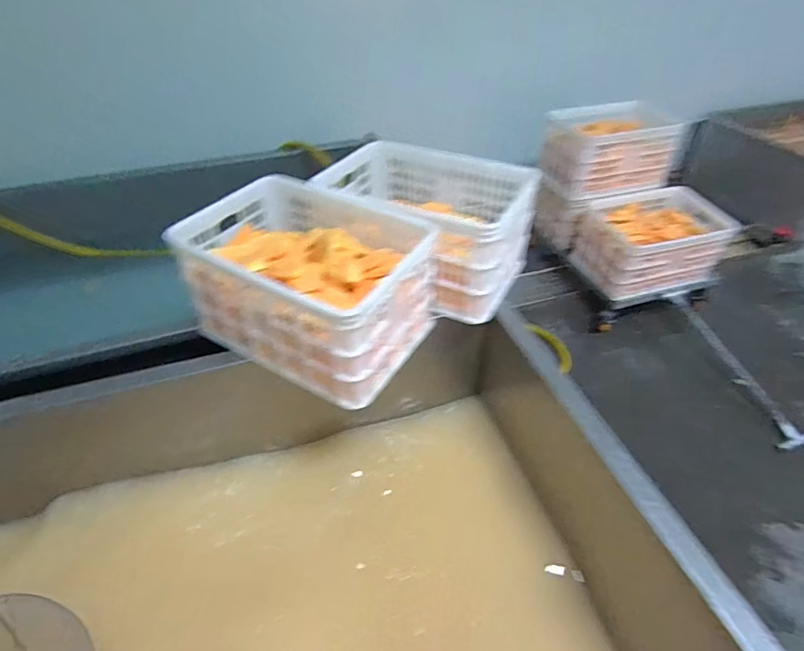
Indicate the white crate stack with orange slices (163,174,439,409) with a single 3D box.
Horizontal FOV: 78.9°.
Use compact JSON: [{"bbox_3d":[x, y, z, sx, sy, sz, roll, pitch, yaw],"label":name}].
[{"bbox_3d":[-0.209,-0.105,1.170,0.513,0.275,0.365,22,47,22],"label":"white crate stack with orange slices"}]

